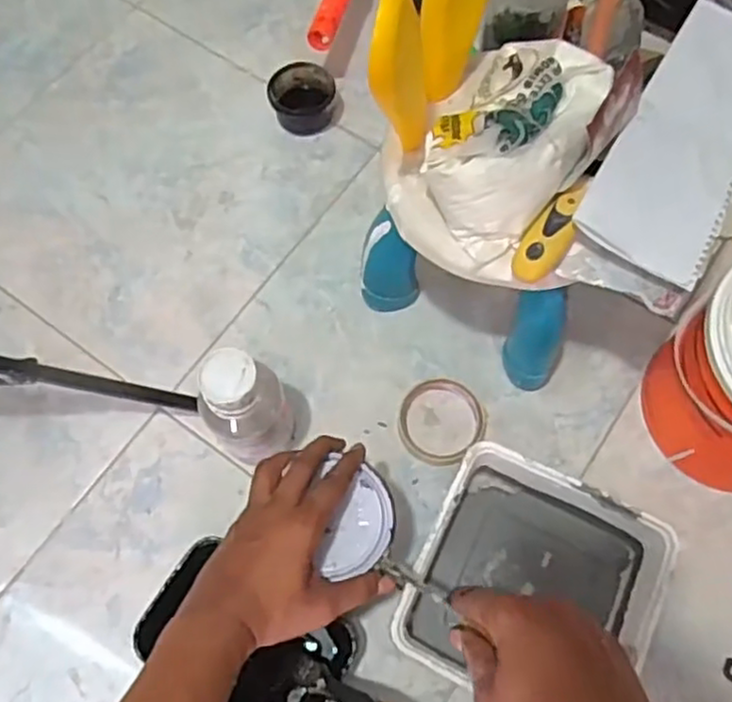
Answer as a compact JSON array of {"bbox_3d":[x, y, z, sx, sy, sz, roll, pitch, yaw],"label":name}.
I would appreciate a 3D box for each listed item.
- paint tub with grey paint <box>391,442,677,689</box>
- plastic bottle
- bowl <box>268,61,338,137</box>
[{"bbox_3d":[0.148,0.206,0.626,0.196,0.070,0.188,22,71,8],"label":"paint tub with grey paint"},{"bbox_3d":[-0.105,0.056,0.632,0.074,0.172,0.065,-20,70,-7],"label":"plastic bottle"},{"bbox_3d":[-0.076,-0.305,0.840,0.076,0.036,0.075,0,69,0],"label":"bowl"}]

